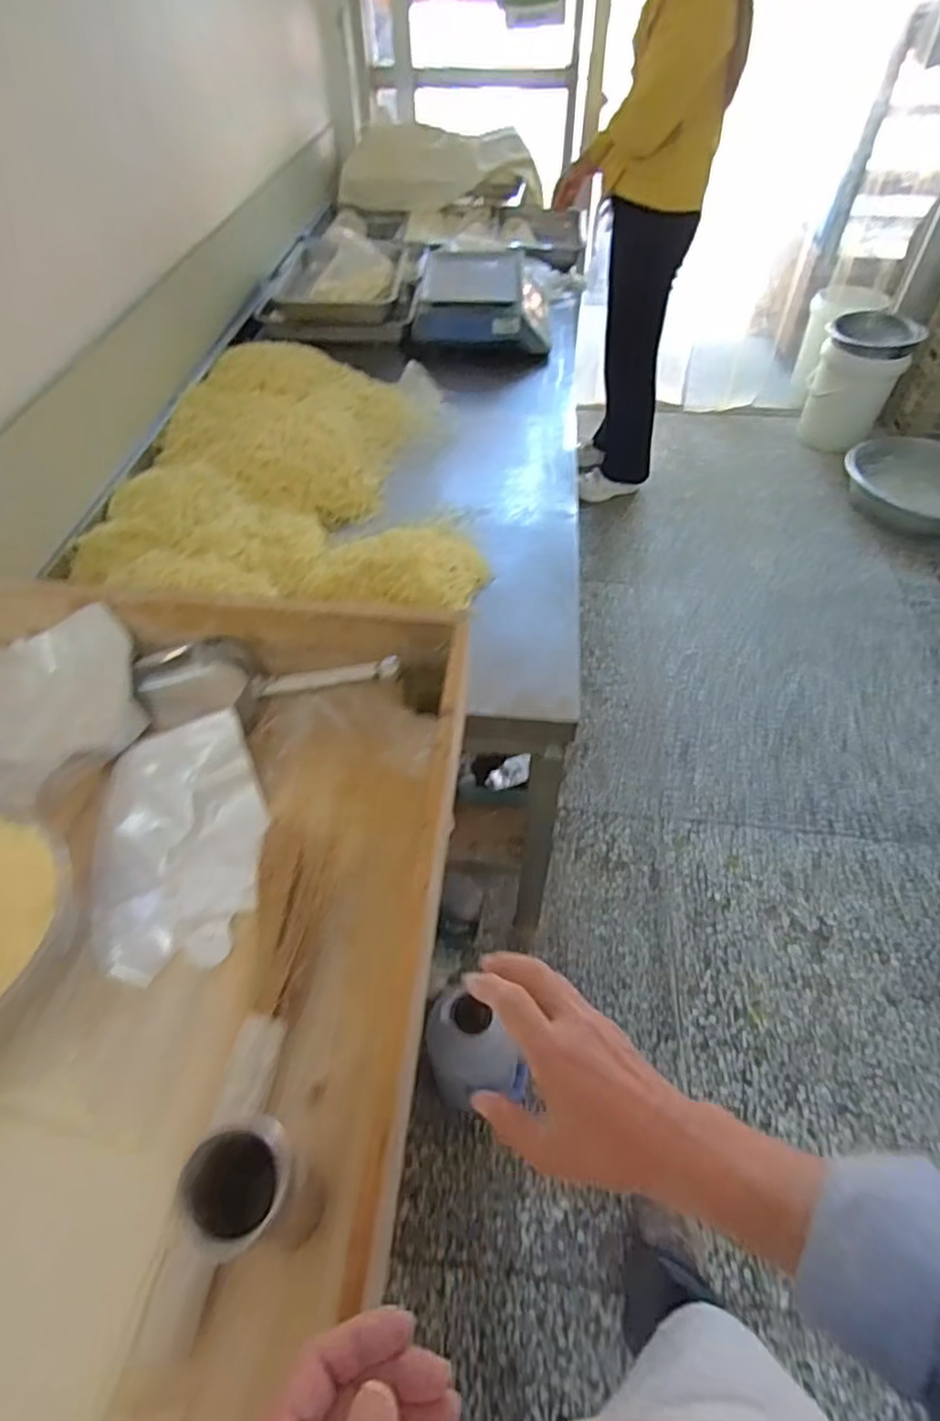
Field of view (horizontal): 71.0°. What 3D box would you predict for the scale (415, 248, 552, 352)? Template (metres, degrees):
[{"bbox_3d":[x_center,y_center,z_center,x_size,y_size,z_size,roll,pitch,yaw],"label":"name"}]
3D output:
[{"bbox_3d":[0.032,-1.018,1.631,0.333,0.124,0.339,1,50,-1],"label":"scale"}]

